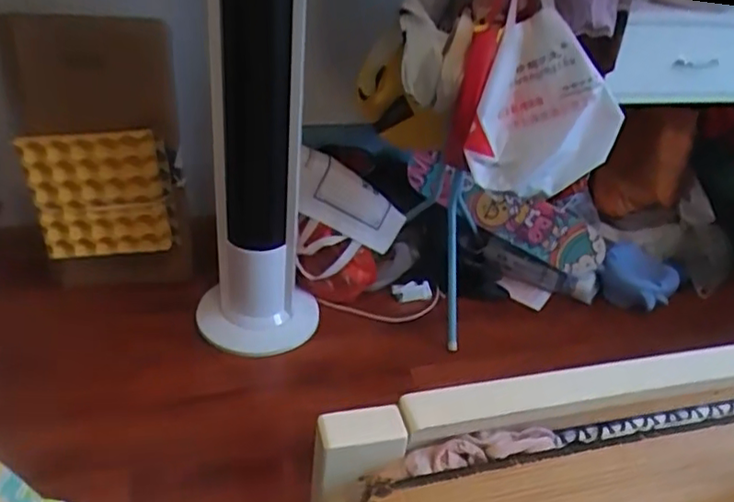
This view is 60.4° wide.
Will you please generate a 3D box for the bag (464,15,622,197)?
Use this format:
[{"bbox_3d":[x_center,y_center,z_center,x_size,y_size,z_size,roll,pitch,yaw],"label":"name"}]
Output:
[{"bbox_3d":[0.336,-0.273,1.218,0.275,0.313,0.116,-2,35,-11],"label":"bag"}]

